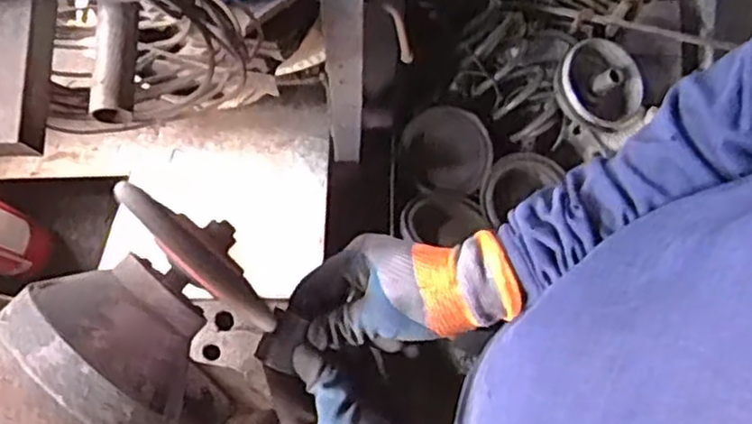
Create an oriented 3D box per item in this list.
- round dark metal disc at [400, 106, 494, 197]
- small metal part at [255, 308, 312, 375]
[{"bbox_3d":[0.149,-0.130,1.467,0.184,0.037,0.177,0,79,-1],"label":"round dark metal disc"},{"bbox_3d":[-0.065,0.089,0.493,0.027,0.006,0.039,23,79,4],"label":"small metal part"}]

